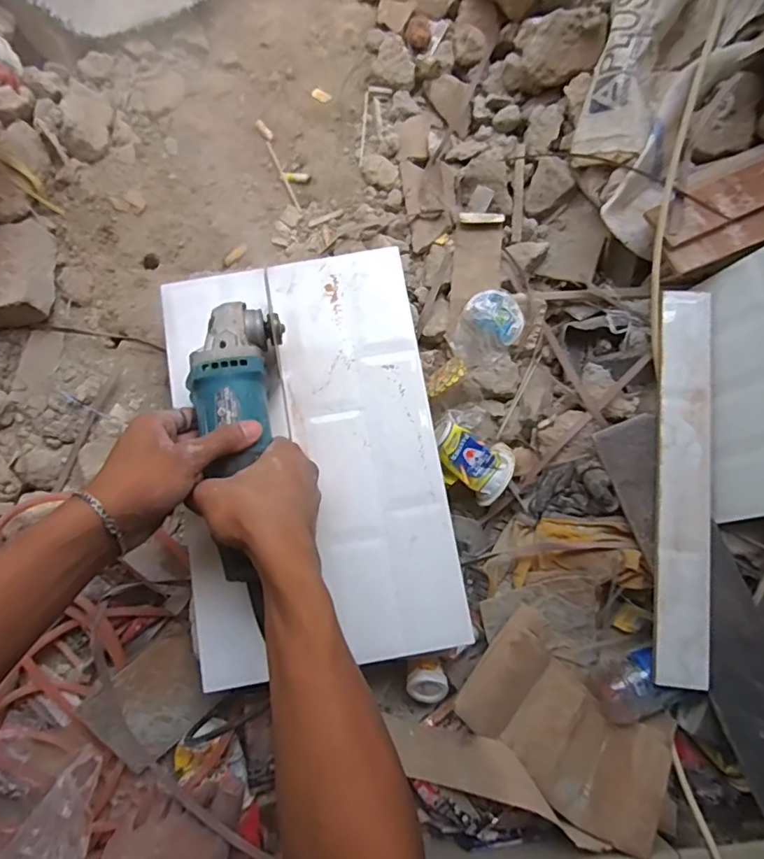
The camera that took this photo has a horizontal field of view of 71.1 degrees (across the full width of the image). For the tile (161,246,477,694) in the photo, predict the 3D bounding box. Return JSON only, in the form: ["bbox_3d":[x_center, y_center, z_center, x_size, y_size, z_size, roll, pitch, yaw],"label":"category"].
[{"bbox_3d":[-0.070,0.025,0.524,0.250,0.010,0.394,-10,81,-2],"label":"tile"}]

